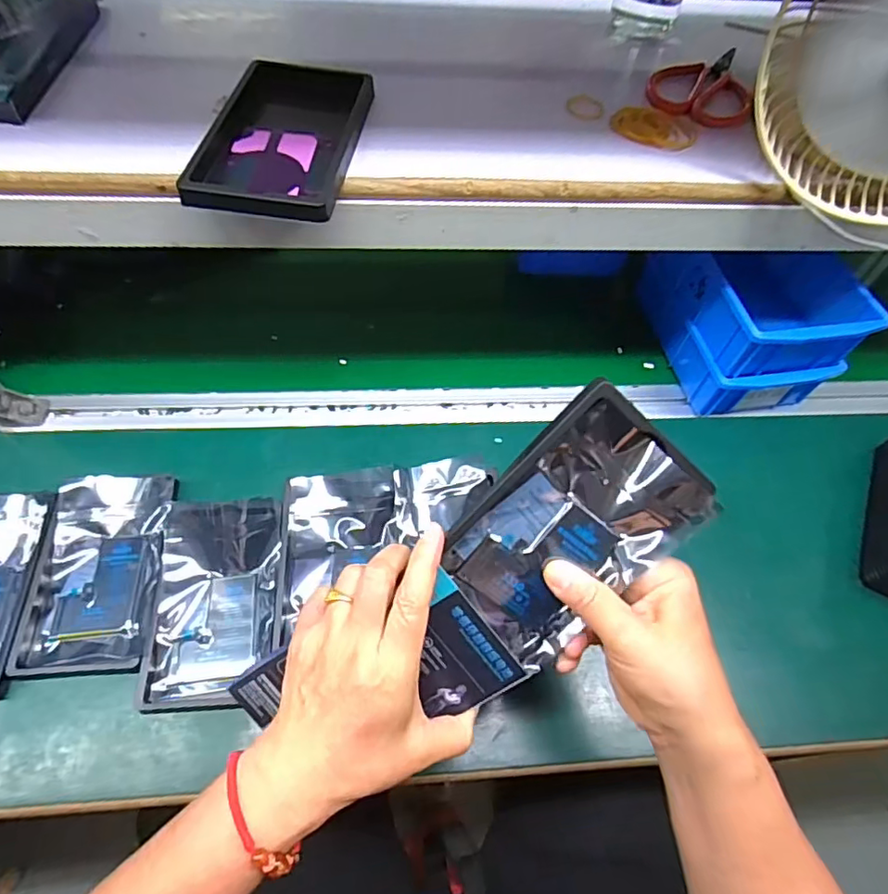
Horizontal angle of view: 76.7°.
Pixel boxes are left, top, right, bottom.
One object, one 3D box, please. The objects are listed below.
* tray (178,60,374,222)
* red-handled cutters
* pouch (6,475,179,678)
[{"bbox_3d":[-0.106,-0.214,0.385,0.092,0.016,0.160,8,58,1],"label":"tray"},{"bbox_3d":[0.215,-0.300,0.463,0.081,0.009,0.116,22,59,10],"label":"red-handled cutters"},{"bbox_3d":[-0.273,0.096,0.445,0.095,0.021,0.155,0,58,-4],"label":"pouch"}]

